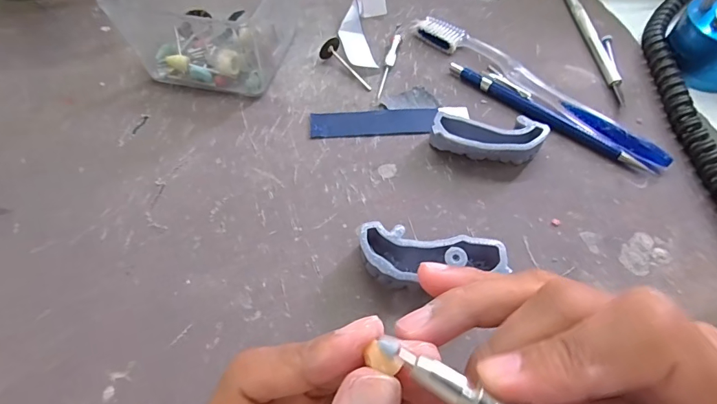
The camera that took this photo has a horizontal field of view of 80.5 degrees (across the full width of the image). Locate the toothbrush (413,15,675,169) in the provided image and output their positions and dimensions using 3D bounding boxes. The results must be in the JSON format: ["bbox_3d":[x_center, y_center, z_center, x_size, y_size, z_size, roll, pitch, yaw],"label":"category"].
[{"bbox_3d":[0.115,-0.079,0.284,0.186,0.012,0.021,40,66,23],"label":"toothbrush"}]

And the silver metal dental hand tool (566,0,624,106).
[{"bbox_3d":[0.174,-0.122,0.315,0.009,0.007,0.126,-2,57,0],"label":"silver metal dental hand tool"}]

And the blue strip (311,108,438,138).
[{"bbox_3d":[0.010,-0.052,0.272,0.080,0.004,0.021,-3,57,-1],"label":"blue strip"}]

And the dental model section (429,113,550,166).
[{"bbox_3d":[0.076,-0.035,0.251,0.065,0.020,0.027,0,57,1],"label":"dental model section"}]

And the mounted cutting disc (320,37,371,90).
[{"bbox_3d":[-0.008,-0.094,0.293,0.015,0.016,0.044,-32,62,-18],"label":"mounted cutting disc"}]

